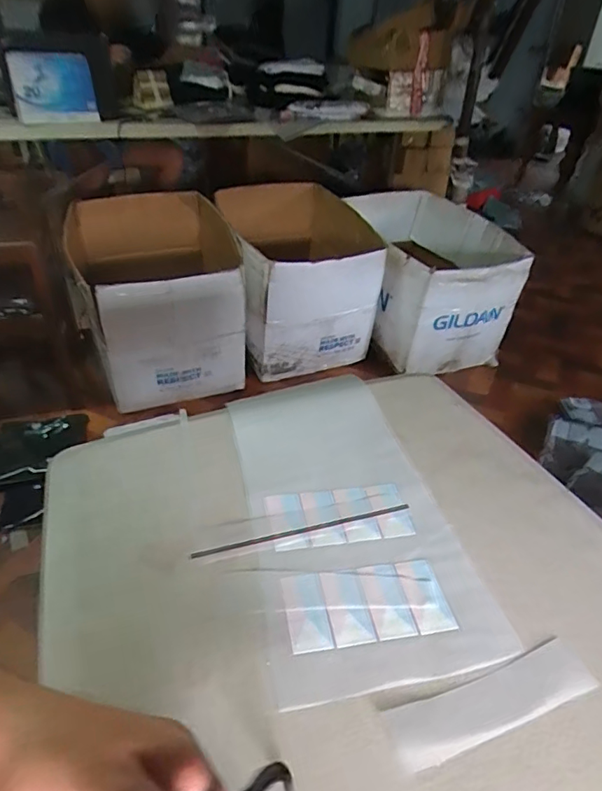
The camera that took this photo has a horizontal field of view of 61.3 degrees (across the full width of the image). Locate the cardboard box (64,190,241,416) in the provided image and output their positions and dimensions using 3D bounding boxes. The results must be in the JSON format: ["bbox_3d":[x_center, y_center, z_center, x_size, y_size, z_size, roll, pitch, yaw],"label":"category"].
[{"bbox_3d":[-0.451,-0.311,1.575,0.423,0.476,0.517,-13,39,-21],"label":"cardboard box"}]

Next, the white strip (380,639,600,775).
[{"bbox_3d":[0.128,0.203,0.339,0.148,0.004,0.036,-12,40,-17],"label":"white strip"}]

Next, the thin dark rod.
[{"bbox_3d":[0.004,0.119,0.451,0.199,0.004,0.007,-10,39,-14],"label":"thin dark rod"}]

